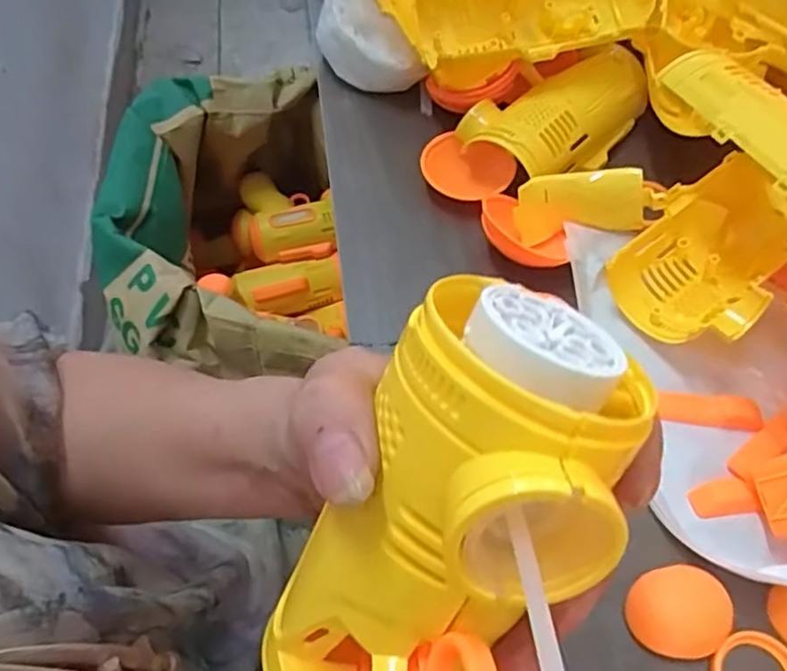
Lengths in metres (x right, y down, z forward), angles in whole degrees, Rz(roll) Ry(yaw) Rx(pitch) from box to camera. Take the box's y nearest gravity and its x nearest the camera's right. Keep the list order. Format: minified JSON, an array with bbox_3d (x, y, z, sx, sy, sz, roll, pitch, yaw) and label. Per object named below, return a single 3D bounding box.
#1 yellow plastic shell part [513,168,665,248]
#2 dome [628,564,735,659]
[{"bbox_3d":[0.103,-0.070,0.354,0.072,0.034,0.008,-6,23,16],"label":"yellow plastic shell part"},{"bbox_3d":[0.119,0.116,0.277,0.042,0.005,0.034,-15,60,-7],"label":"dome"}]

